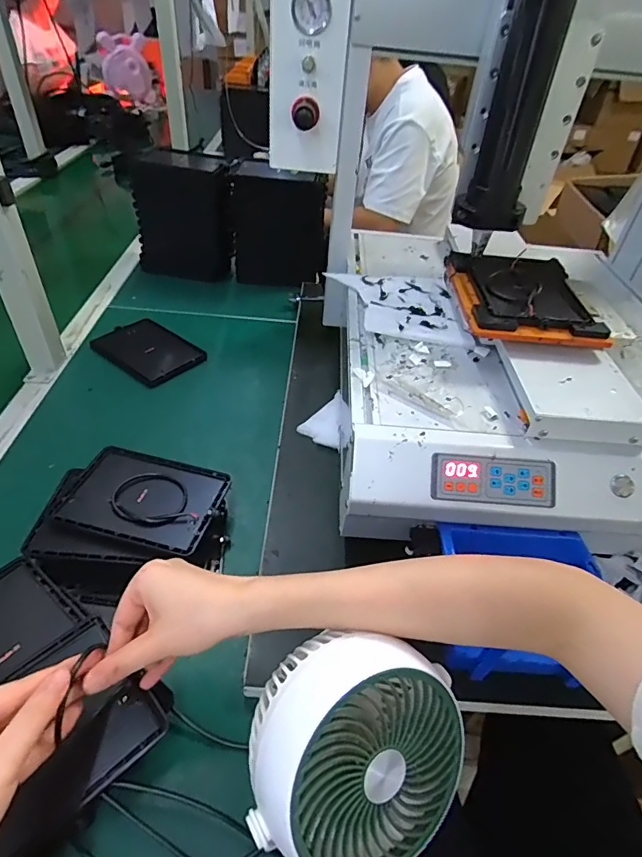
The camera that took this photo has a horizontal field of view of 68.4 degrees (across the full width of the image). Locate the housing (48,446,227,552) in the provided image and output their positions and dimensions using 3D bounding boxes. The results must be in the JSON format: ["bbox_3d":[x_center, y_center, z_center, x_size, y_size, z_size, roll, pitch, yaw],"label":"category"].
[{"bbox_3d":[-0.196,0.073,0.520,0.164,0.012,0.114,13,42,8],"label":"housing"}]

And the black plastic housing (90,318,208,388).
[{"bbox_3d":[-0.287,-0.131,0.795,0.165,0.012,0.124,28,46,23],"label":"black plastic housing"}]

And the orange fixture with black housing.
[{"bbox_3d":[0.244,-0.166,0.582,0.151,0.026,0.196,4,42,-3],"label":"orange fixture with black housing"}]

